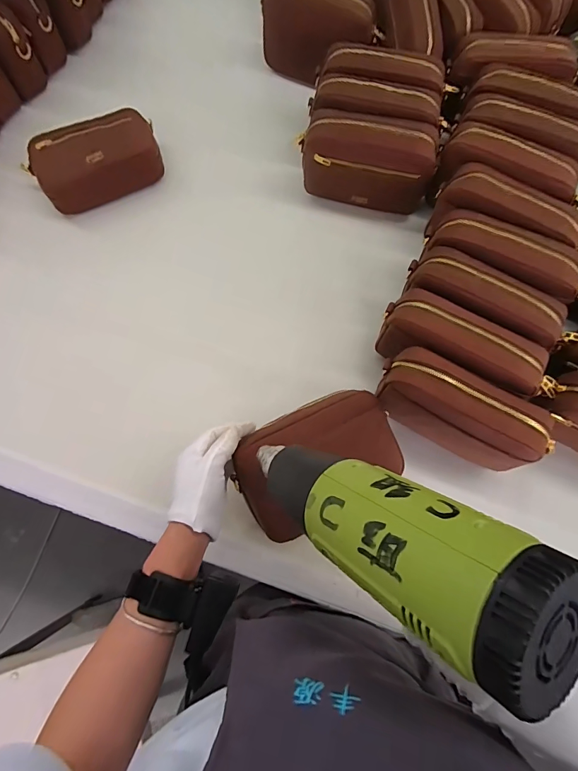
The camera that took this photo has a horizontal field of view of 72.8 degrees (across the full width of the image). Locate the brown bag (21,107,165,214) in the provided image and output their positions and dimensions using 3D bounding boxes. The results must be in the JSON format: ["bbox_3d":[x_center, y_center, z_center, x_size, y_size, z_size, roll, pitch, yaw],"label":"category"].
[{"bbox_3d":[-0.314,-0.374,0.646,0.205,0.087,0.115,-33,76,-10],"label":"brown bag"}]

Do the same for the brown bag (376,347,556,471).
[{"bbox_3d":[0.208,0.028,0.469,0.201,0.076,0.080,27,74,7],"label":"brown bag"}]

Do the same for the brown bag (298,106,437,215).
[{"bbox_3d":[0.117,-0.337,0.599,0.196,0.119,0.067,16,73,4],"label":"brown bag"}]

